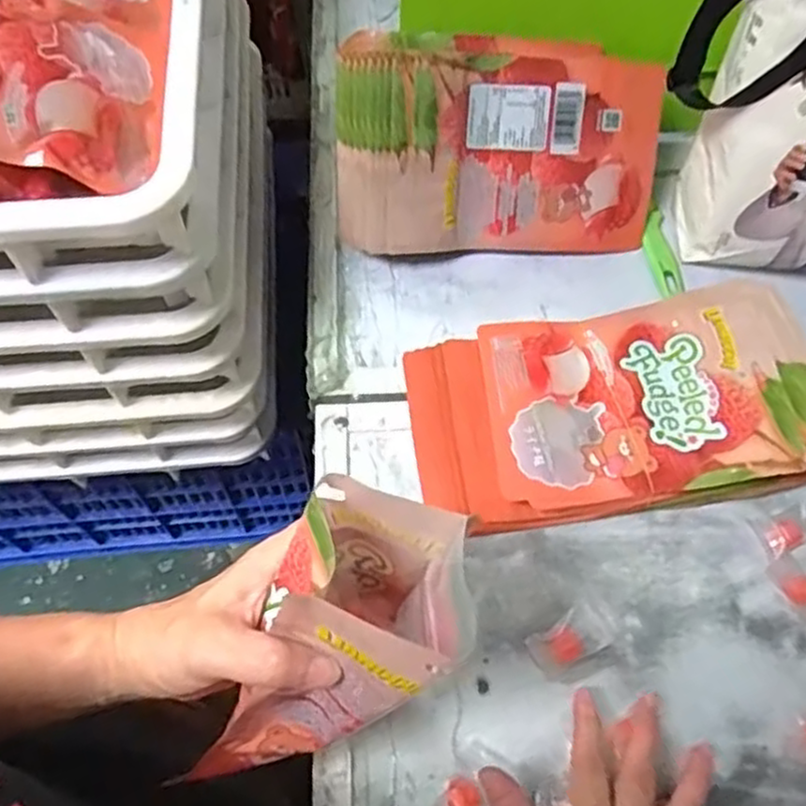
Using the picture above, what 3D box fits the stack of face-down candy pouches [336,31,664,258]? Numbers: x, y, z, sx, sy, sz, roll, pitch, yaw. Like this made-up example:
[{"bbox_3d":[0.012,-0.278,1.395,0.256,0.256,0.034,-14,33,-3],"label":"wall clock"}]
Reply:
[{"bbox_3d":[0.084,-0.218,0.627,0.279,0.174,0.058,-3,25,-10],"label":"stack of face-down candy pouches"}]

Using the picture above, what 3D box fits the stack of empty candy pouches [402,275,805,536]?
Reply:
[{"bbox_3d":[0.164,0.000,0.562,0.310,0.063,0.169,-5,63,-4],"label":"stack of empty candy pouches"}]

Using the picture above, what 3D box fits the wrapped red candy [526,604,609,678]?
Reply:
[{"bbox_3d":[0.114,0.164,0.504,0.053,0.015,0.031,-25,66,-14],"label":"wrapped red candy"}]

